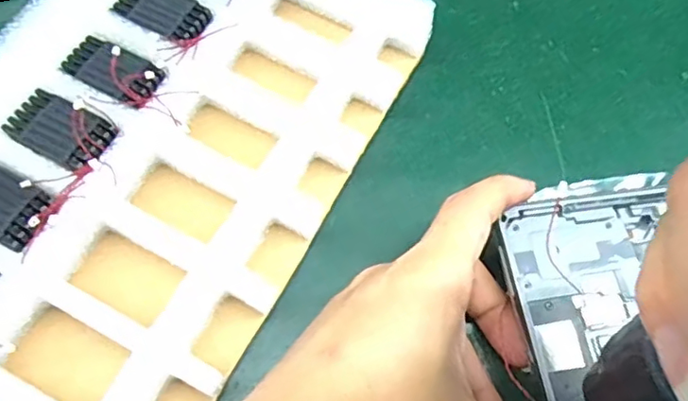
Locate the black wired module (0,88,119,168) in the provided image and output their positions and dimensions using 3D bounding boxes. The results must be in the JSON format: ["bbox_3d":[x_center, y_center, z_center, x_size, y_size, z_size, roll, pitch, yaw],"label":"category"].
[{"bbox_3d":[-0.112,-0.029,0.230,0.040,0.004,0.025,29,64,12],"label":"black wired module"}]

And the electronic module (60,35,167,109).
[{"bbox_3d":[-0.095,-0.055,0.239,0.041,0.008,0.021,27,64,10],"label":"electronic module"}]

